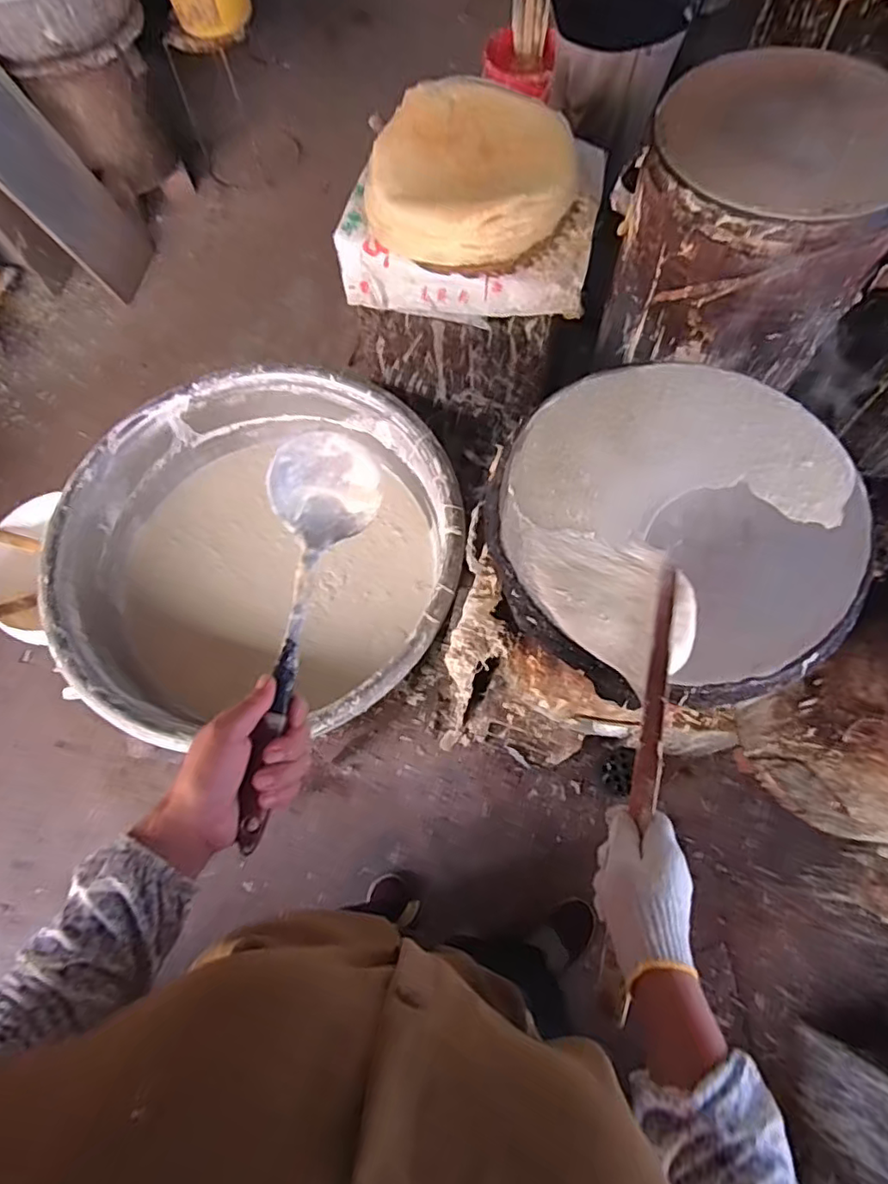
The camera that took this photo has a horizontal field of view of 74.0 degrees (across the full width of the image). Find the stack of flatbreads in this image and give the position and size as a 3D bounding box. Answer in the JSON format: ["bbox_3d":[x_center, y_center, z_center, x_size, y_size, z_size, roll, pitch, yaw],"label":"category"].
[{"bbox_3d":[0.056,-0.756,1.066,0.357,0.112,0.345,17,70,10],"label":"stack of flatbreads"}]

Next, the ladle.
[{"bbox_3d":[-0.121,0.026,0.471,0.084,0.055,0.324,9,74,7],"label":"ladle"}]

